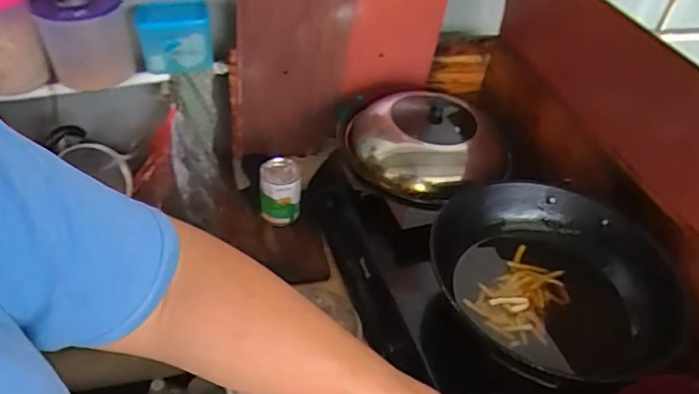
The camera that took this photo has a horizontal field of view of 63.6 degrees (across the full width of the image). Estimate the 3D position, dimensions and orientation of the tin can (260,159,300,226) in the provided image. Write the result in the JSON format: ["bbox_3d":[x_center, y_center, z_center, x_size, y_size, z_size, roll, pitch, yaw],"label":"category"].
[{"bbox_3d":[-0.130,-0.013,1.049,0.073,0.100,0.077,4,41,-3],"label":"tin can"}]

